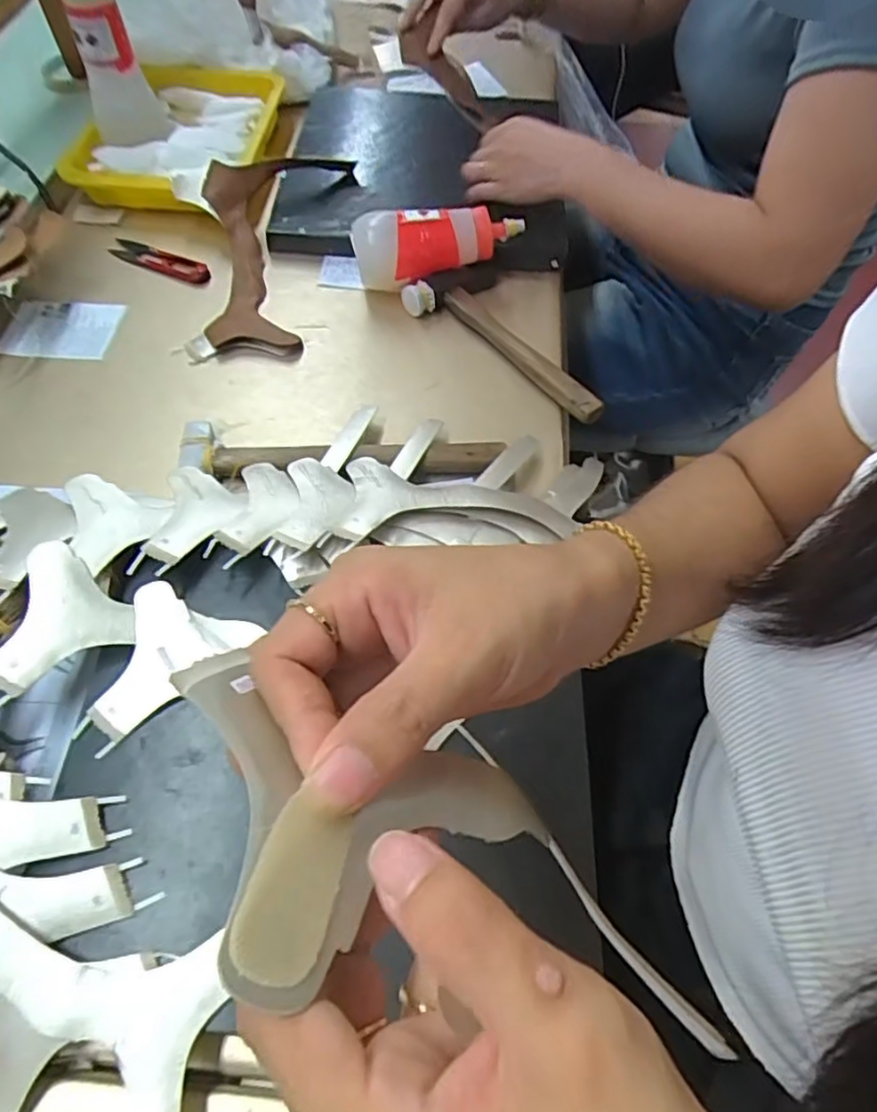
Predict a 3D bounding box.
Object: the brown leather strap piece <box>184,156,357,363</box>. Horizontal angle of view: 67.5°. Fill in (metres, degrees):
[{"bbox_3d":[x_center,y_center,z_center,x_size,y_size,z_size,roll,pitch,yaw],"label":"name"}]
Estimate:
[{"bbox_3d":[-0.160,-0.298,0.632,0.133,0.052,0.266,1,70,-1],"label":"brown leather strap piece"}]

